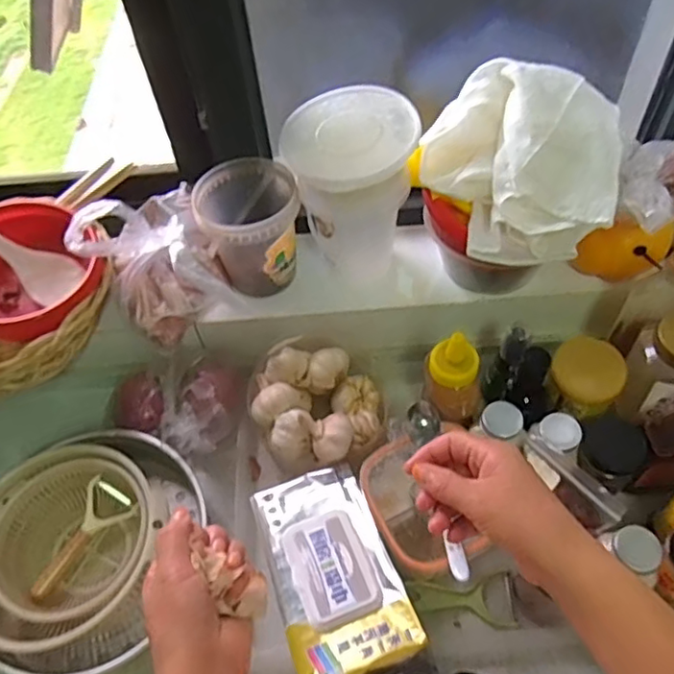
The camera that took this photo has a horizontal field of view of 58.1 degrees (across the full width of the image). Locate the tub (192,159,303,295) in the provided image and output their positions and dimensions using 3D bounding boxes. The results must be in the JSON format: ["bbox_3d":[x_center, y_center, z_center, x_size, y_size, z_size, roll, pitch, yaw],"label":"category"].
[{"bbox_3d":[-0.100,-0.124,0.731,0.115,0.126,0.120,-9,54,-2],"label":"tub"}]

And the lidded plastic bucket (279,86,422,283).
[{"bbox_3d":[0.019,-0.159,0.698,0.132,0.196,0.123,-2,54,3],"label":"lidded plastic bucket"}]

